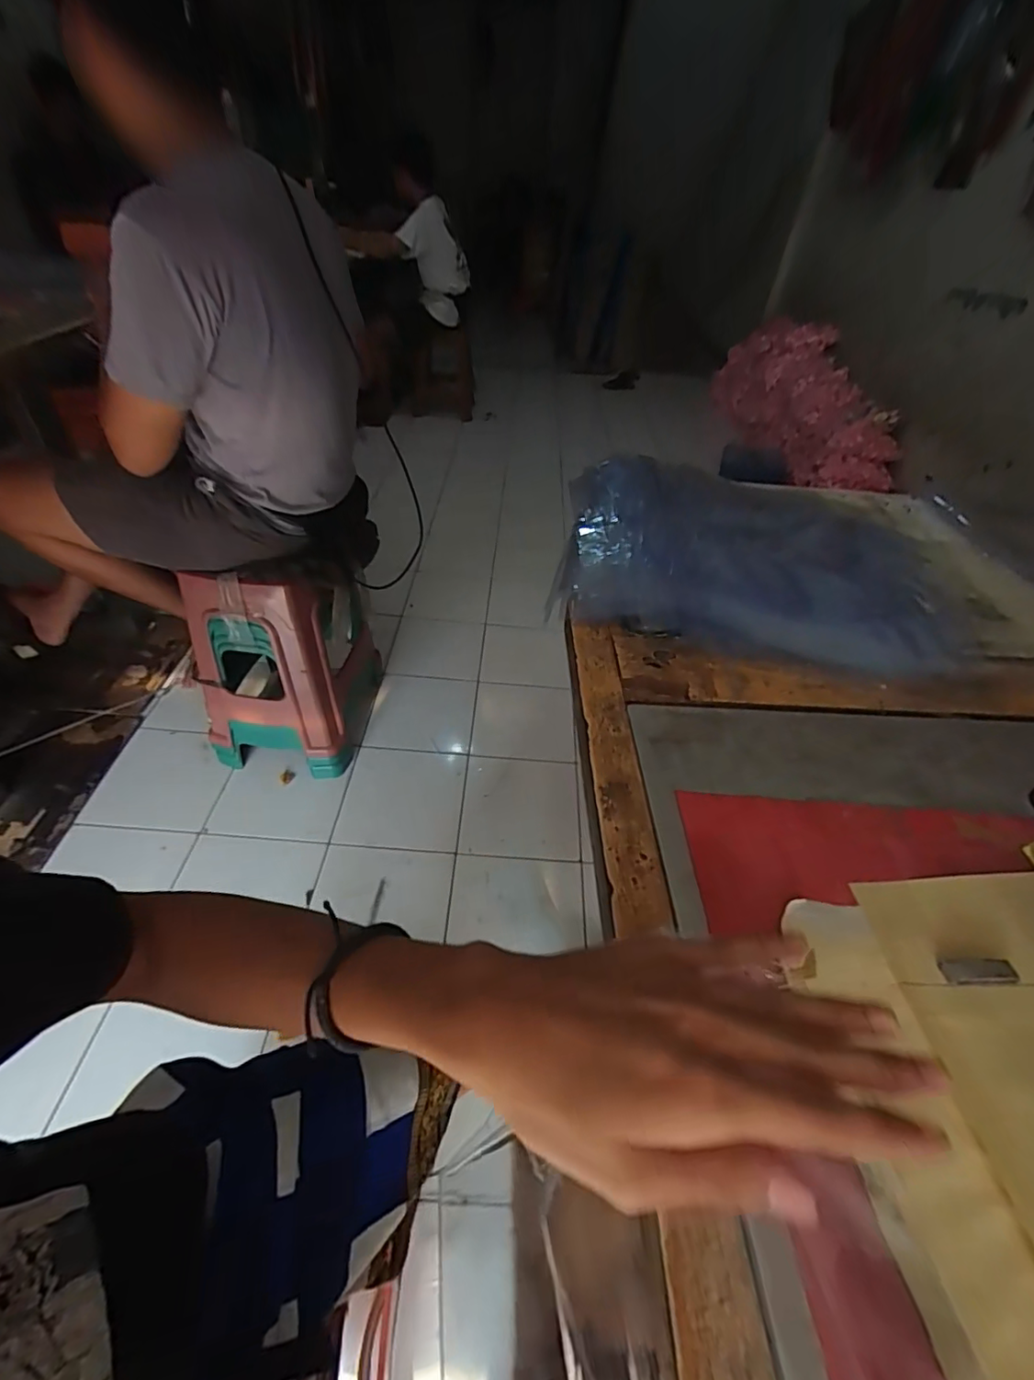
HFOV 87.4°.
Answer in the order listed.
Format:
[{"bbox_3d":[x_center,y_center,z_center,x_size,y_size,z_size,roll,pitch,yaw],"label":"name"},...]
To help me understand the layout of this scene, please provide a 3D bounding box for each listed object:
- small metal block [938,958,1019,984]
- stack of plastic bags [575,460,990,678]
[{"bbox_3d":[0.242,0.147,0.283,0.035,0.006,0.012,2,44,-4],"label":"small metal block"},{"bbox_3d":[0.244,-0.140,0.550,0.366,0.055,0.270,7,44,1],"label":"stack of plastic bags"}]

